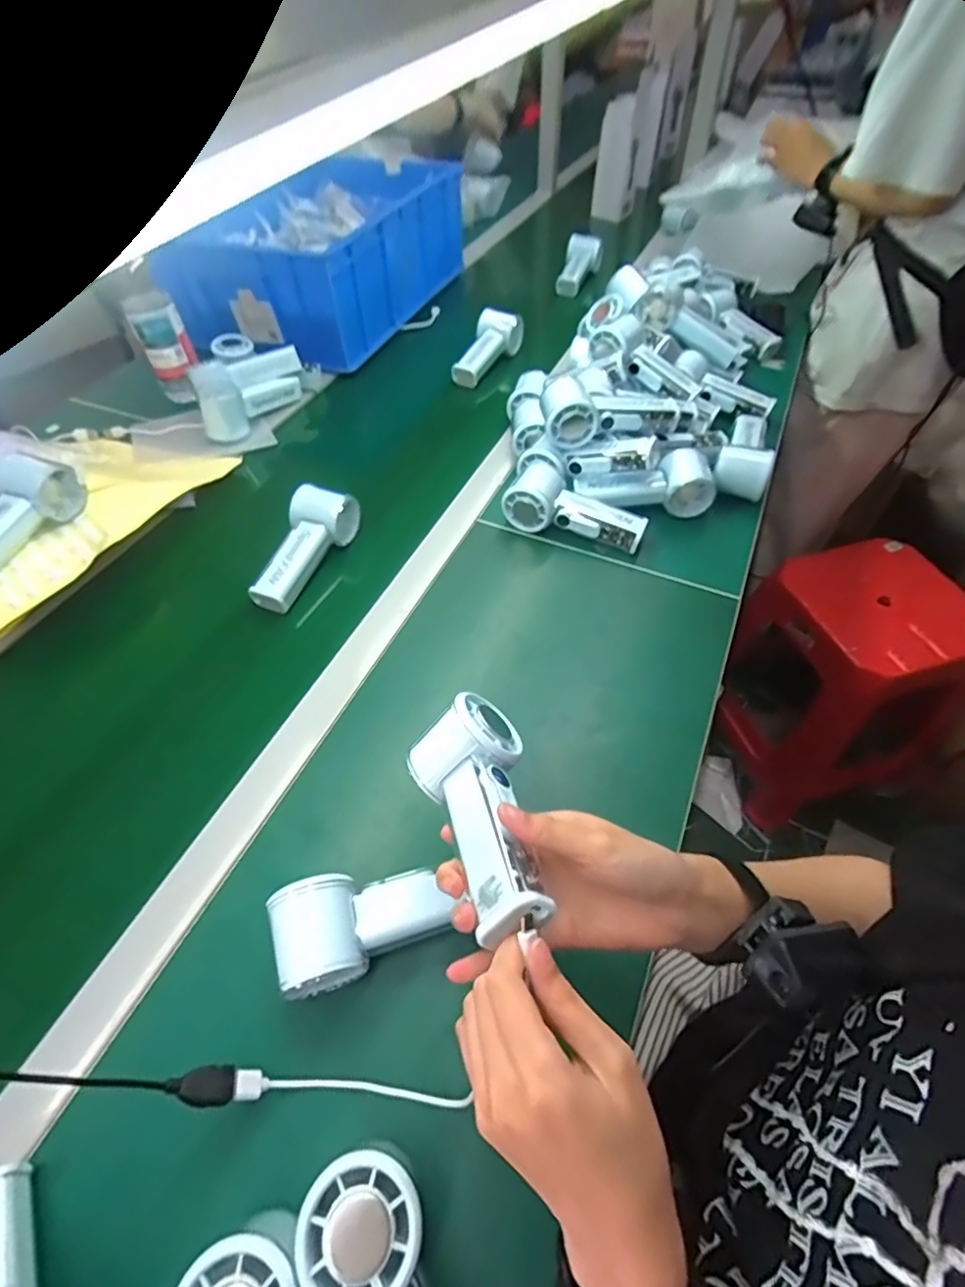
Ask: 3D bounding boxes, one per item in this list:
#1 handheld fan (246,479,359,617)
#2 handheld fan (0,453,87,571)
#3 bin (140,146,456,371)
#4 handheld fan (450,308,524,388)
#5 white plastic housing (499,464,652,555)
[{"bbox_3d":[-0.188,-0.102,0.596,0.060,0.041,0.144,12,53,12],"label":"handheld fan"},{"bbox_3d":[-0.450,-0.113,0.536,0.057,0.048,0.151,13,54,13],"label":"handheld fan"},{"bbox_3d":[-0.260,-0.675,0.980,0.331,0.139,0.532,17,54,15],"label":"bin"},{"bbox_3d":[0.003,-0.444,0.858,0.060,0.054,0.127,29,72,23],"label":"handheld fan"},{"bbox_3d":[0.101,-0.145,0.620,0.148,0.056,0.047,21,54,1],"label":"white plastic housing"}]

